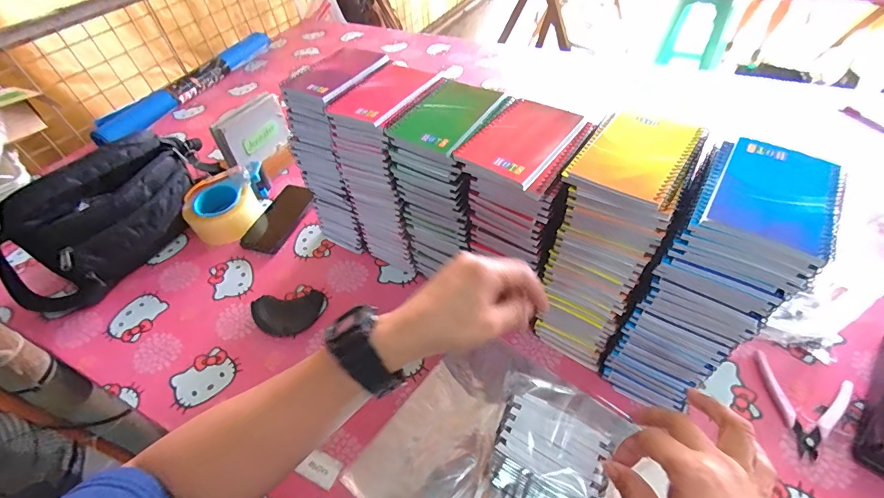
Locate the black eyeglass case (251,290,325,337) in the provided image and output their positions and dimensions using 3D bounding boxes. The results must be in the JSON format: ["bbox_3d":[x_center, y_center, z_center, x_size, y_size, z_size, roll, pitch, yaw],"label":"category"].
[{"bbox_3d":[-0.230,0.100,0.615,0.103,0.028,0.072,-8,49,-2],"label":"black eyeglass case"}]

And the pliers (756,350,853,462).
[{"bbox_3d":[0.427,0.189,0.479,0.096,0.013,0.111,15,52,17],"label":"pliers"}]

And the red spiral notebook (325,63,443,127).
[{"bbox_3d":[-0.073,-0.194,0.517,0.092,0.018,0.134,21,54,22],"label":"red spiral notebook"}]

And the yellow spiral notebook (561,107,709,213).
[{"bbox_3d":[0.188,-0.090,0.391,0.097,0.013,0.127,26,56,25],"label":"yellow spiral notebook"}]

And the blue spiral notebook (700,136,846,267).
[{"bbox_3d":[0.277,-0.045,0.338,0.084,0.010,0.123,28,57,26],"label":"blue spiral notebook"}]

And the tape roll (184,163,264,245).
[{"bbox_3d":[-0.401,-0.074,0.754,0.123,0.071,0.125,-3,49,3],"label":"tape roll"}]

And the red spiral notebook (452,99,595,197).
[{"bbox_3d":[0.090,-0.112,0.428,0.097,0.018,0.127,29,57,27],"label":"red spiral notebook"}]

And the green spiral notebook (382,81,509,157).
[{"bbox_3d":[0.009,-0.160,0.476,0.087,0.011,0.132,23,55,23],"label":"green spiral notebook"}]

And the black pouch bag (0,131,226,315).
[{"bbox_3d":[-0.526,-0.063,0.677,0.091,0.175,0.363,24,55,24],"label":"black pouch bag"}]

